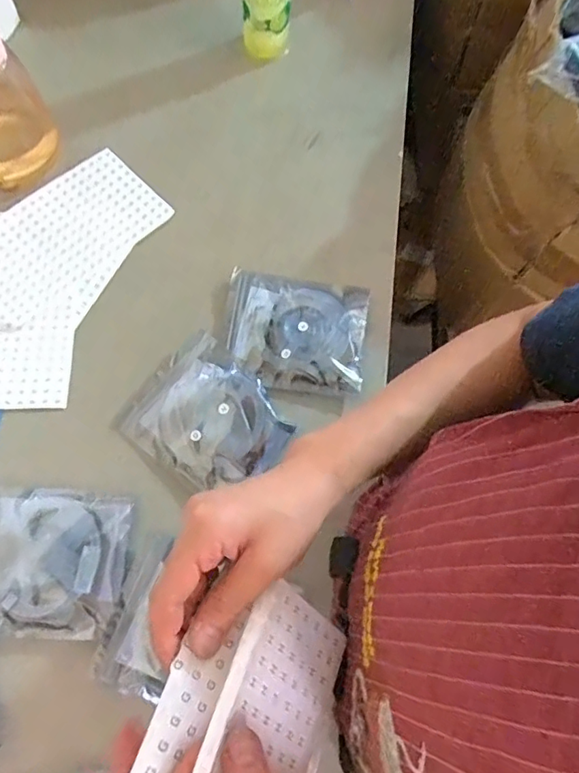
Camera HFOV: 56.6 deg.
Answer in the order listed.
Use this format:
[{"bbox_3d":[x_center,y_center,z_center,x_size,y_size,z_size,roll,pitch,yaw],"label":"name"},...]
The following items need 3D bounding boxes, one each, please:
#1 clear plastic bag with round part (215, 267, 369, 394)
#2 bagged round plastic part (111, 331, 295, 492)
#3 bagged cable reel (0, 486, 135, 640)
[{"bbox_3d":[0.004,-0.059,0.557,0.147,0.012,0.126,8,69,1],"label":"clear plastic bag with round part"},{"bbox_3d":[-0.080,0.029,0.520,0.147,0.014,0.122,37,72,12],"label":"bagged round plastic part"},{"bbox_3d":[-0.222,0.153,0.476,0.145,0.007,0.120,3,69,0],"label":"bagged cable reel"}]

